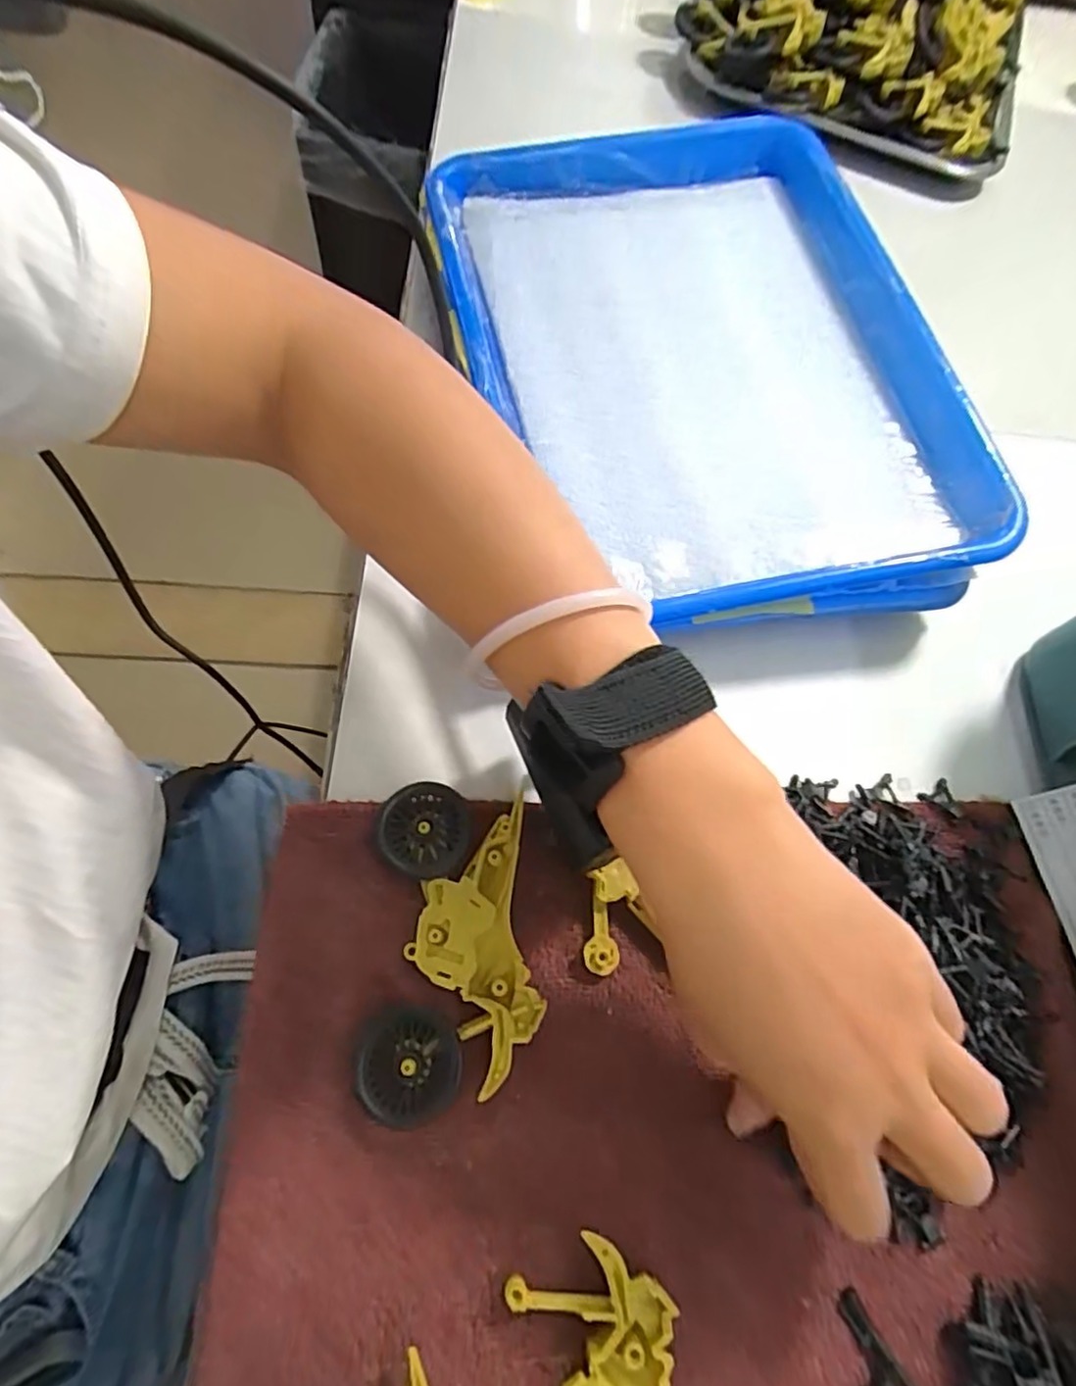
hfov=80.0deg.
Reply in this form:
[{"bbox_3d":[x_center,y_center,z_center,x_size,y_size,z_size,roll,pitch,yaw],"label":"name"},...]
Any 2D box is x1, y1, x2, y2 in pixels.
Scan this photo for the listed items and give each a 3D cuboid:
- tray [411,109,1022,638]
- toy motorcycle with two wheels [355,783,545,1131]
[{"bbox_3d":[0.083,-0.187,0.364,0.246,0.063,0.337,-11,70,-11],"label":"tray"},{"bbox_3d":[-0.033,0.095,0.248,0.060,0.012,0.115,2,68,-6],"label":"toy motorcycle with two wheels"}]

